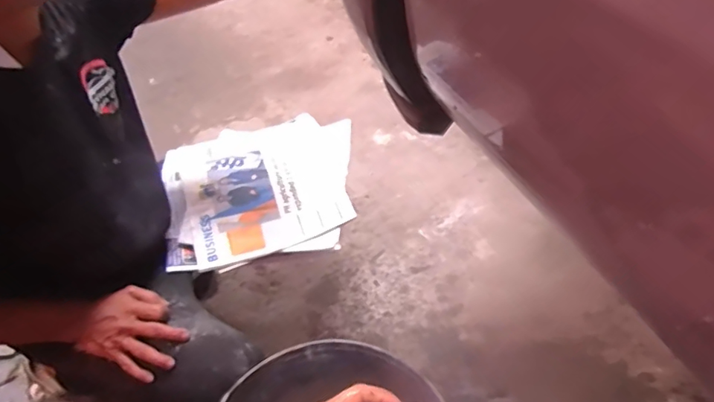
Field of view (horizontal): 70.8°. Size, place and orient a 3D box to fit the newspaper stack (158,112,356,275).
[{"bbox_3d":[-0.185,-0.040,0.980,0.357,0.061,0.355,-10,43,-7],"label":"newspaper stack"}]

